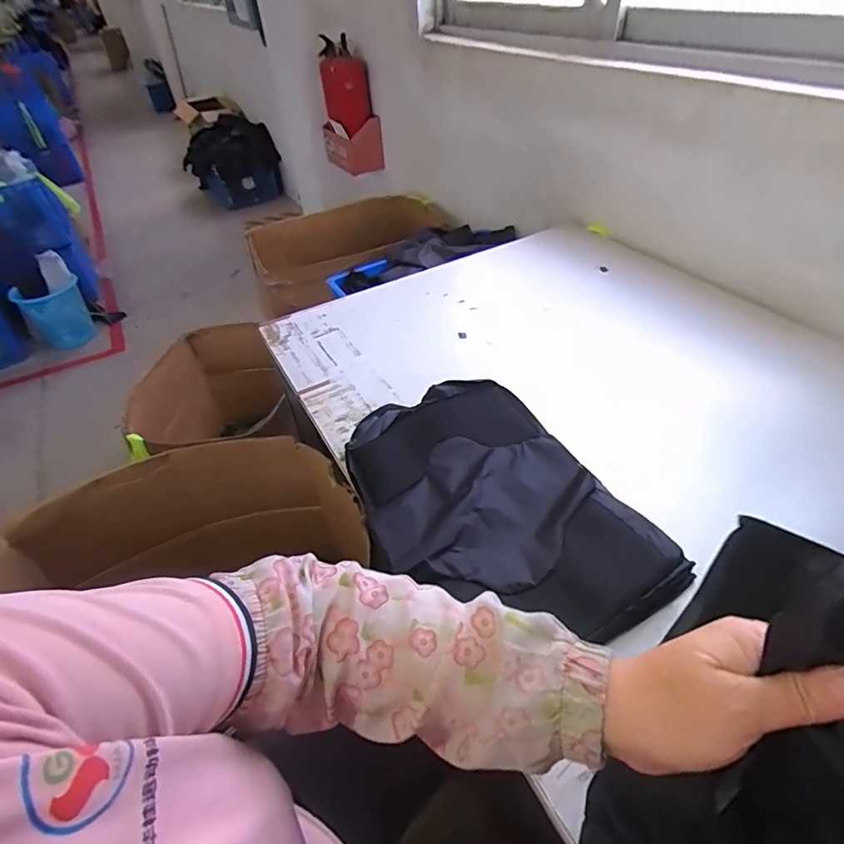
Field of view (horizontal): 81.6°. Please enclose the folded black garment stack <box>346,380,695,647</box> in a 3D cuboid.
[{"bbox_3d":[0.080,0.104,0.636,0.296,0.060,0.406,-24,46,-19],"label":"folded black garment stack"}]

